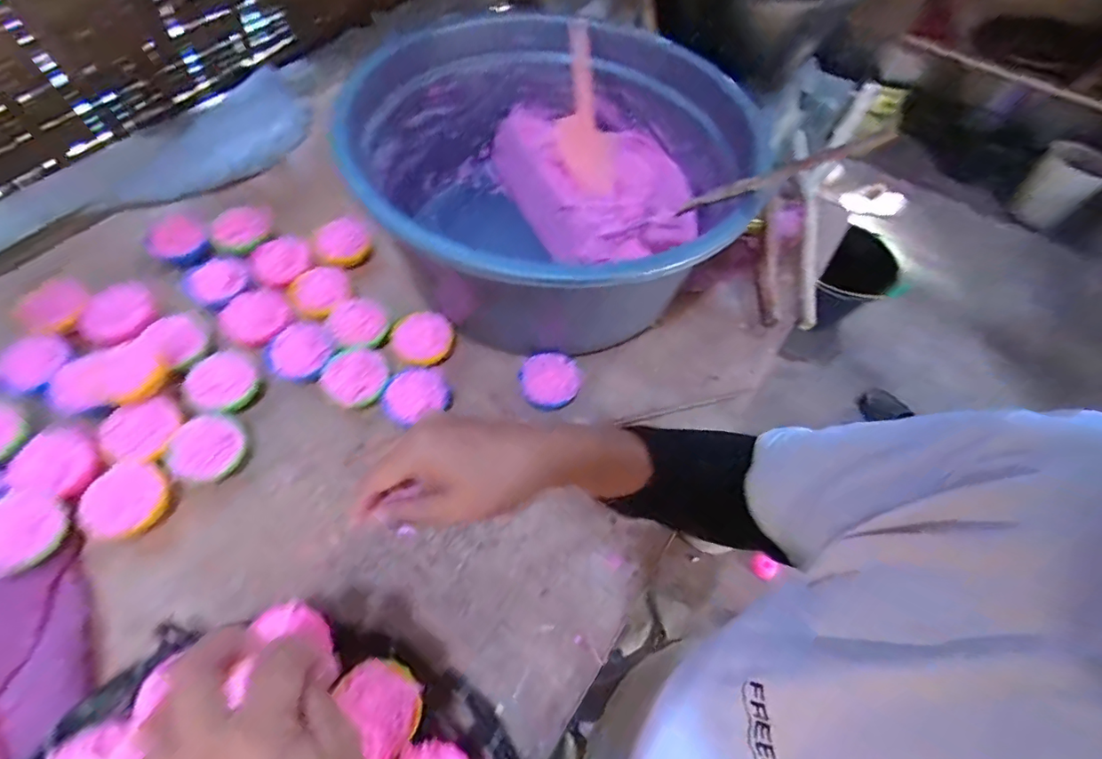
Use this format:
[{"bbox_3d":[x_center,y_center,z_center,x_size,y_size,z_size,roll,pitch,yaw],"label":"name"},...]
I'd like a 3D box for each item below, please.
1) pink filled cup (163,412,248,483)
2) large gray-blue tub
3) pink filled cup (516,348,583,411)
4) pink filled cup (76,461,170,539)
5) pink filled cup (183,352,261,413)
[{"bbox_3d":[-0.302,0.064,0.455,0.063,0.026,0.060,30,62,14],"label":"pink filled cup"},{"bbox_3d":[0.007,-0.200,0.553,0.376,0.176,0.380,2,59,-3],"label":"large gray-blue tub"},{"bbox_3d":[-0.001,0.003,0.524,0.064,0.037,0.055,-8,60,-8],"label":"pink filled cup"},{"bbox_3d":[-0.351,0.100,0.422,0.055,0.014,0.059,28,69,-6],"label":"pink filled cup"},{"bbox_3d":[-0.310,0.005,0.485,0.063,0.020,0.061,35,63,16],"label":"pink filled cup"}]

